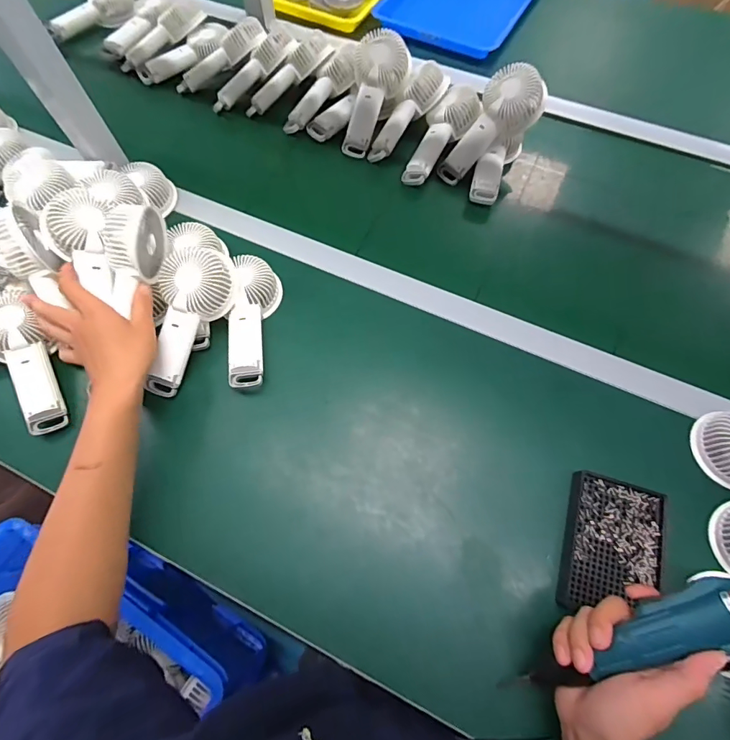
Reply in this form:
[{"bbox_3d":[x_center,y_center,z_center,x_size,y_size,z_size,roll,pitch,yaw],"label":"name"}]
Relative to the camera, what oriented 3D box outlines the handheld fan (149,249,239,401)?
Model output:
[{"bbox_3d":[-0.219,-0.059,0.506,0.078,0.038,0.179,19,88,8],"label":"handheld fan"}]

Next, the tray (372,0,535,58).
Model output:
[{"bbox_3d":[0.197,-0.742,0.821,0.257,0.043,0.347,25,69,10],"label":"tray"}]

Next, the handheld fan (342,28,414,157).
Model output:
[{"bbox_3d":[0.009,-0.430,0.660,0.094,0.042,0.178,21,99,9],"label":"handheld fan"}]

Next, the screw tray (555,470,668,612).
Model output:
[{"bbox_3d":[0.258,0.183,0.437,0.093,0.022,0.134,17,68,7],"label":"screw tray"}]

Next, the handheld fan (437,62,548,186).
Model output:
[{"bbox_3d":[0.181,-0.363,0.627,0.177,0.050,0.078,-44,70,21],"label":"handheld fan"}]

